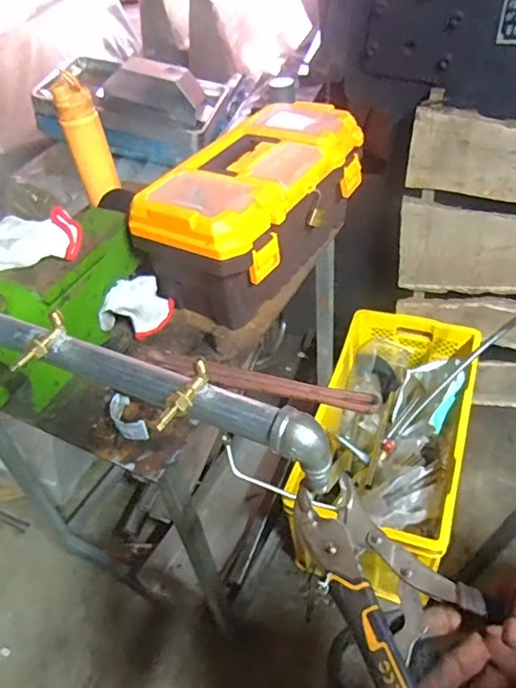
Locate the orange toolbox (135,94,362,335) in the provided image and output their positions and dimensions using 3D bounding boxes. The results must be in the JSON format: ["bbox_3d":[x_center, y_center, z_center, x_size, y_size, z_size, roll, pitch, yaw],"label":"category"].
[{"bbox_3d":[0.003,-0.225,0.908,0.210,0.211,0.411,20,51,26],"label":"orange toolbox"}]

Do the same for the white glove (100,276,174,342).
[{"bbox_3d":[-0.197,-0.057,0.847,0.030,0.094,0.118,-1,30,47],"label":"white glove"}]

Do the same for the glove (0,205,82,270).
[{"bbox_3d":[-0.337,-0.144,0.739,0.176,0.033,0.087,-6,44,2],"label":"glove"}]

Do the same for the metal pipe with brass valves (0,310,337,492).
[{"bbox_3d":[-0.319,-0.027,0.548,0.834,0.083,0.055,15,43,24],"label":"metal pipe with brass valves"}]

